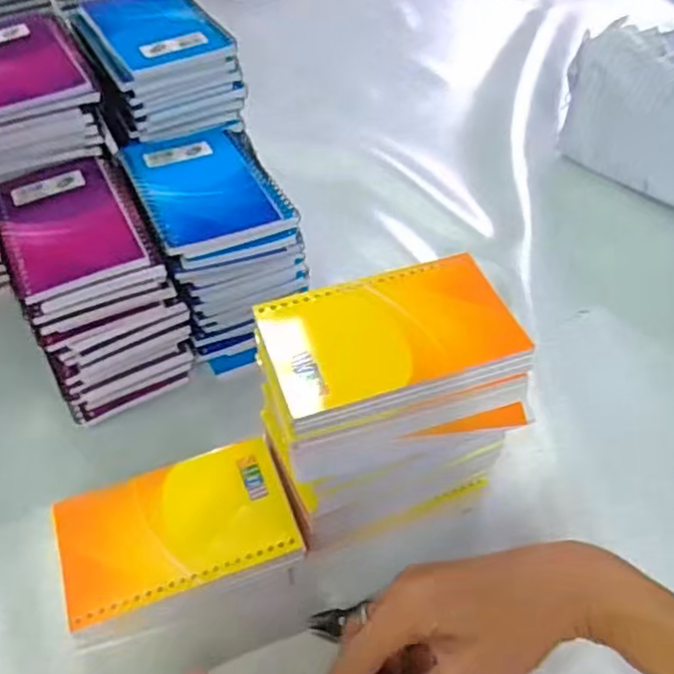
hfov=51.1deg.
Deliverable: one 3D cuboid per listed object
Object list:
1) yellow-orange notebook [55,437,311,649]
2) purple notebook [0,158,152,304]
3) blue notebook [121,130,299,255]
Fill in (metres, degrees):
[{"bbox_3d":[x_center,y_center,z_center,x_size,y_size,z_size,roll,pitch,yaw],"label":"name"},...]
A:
[{"bbox_3d":[-0.092,0.123,0.422,0.130,0.040,0.085,-18,50,-15],"label":"yellow-orange notebook"},{"bbox_3d":[-0.186,-0.079,0.483,0.082,0.010,0.131,-21,51,-18],"label":"purple notebook"},{"bbox_3d":[-0.094,-0.111,0.509,0.093,0.014,0.131,-19,50,-16],"label":"blue notebook"}]

